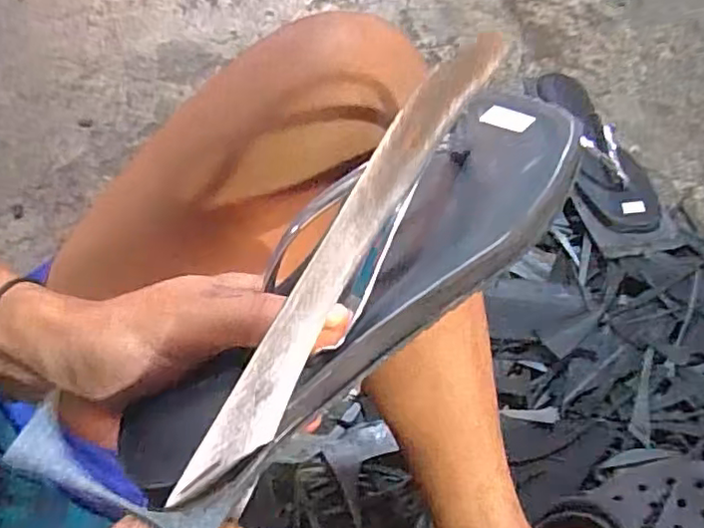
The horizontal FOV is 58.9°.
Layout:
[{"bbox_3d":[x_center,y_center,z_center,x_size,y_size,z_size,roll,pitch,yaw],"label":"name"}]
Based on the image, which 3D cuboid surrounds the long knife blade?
[{"bbox_3d":[-0.001,0.000,0.207,0.005,0.030,0.174,32,88,42],"label":"long knife blade"}]

